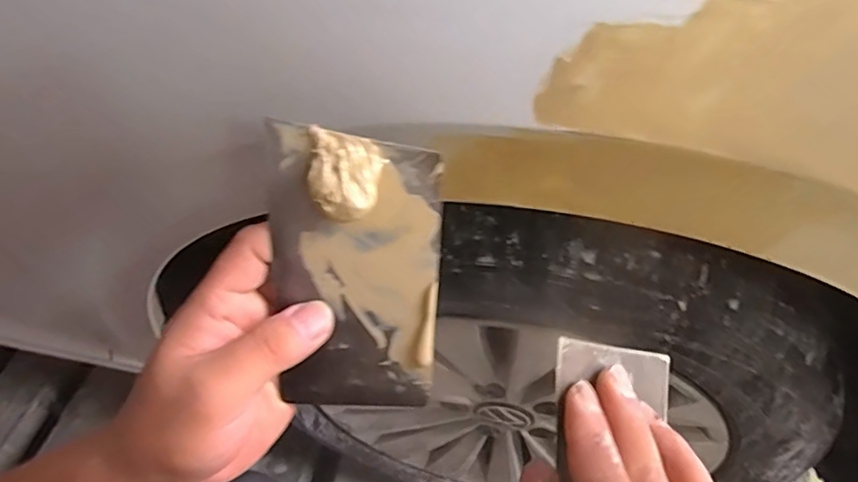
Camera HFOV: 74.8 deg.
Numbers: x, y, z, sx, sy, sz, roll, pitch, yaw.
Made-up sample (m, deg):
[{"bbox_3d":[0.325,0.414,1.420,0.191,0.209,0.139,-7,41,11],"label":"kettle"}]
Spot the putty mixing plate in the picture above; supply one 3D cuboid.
[{"bbox_3d":[-0.033,0.019,0.249,0.073,0.131,0.014,3,21,0],"label":"putty mixing plate"}]

